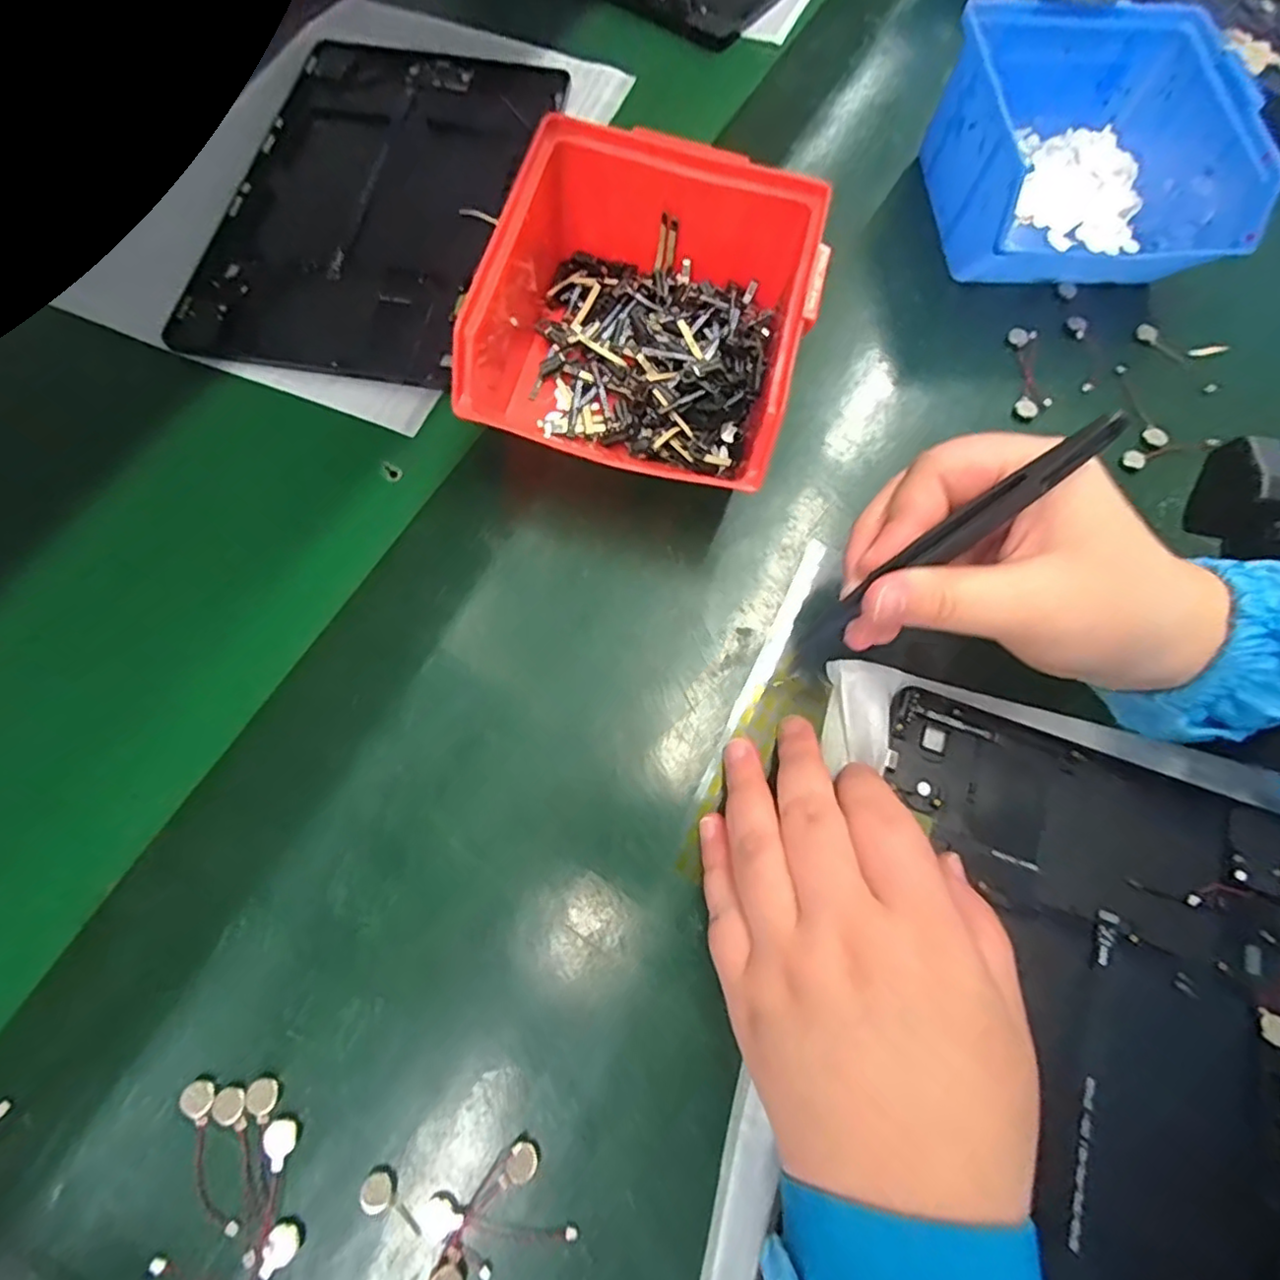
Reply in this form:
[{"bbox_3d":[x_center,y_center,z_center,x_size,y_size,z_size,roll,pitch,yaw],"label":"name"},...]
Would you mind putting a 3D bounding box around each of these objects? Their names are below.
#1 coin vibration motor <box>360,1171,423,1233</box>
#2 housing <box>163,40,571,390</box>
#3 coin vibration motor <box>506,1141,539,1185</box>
[{"bbox_3d":[-0.077,0.174,0.196,0.022,0.004,0.010,42,75,12],"label":"coin vibration motor"},{"bbox_3d":[-0.139,-0.239,0.342,0.138,0.004,0.232,10,70,2],"label":"housing"},{"bbox_3d":[-0.037,0.164,0.200,0.009,0.004,0.011,17,71,5],"label":"coin vibration motor"}]

